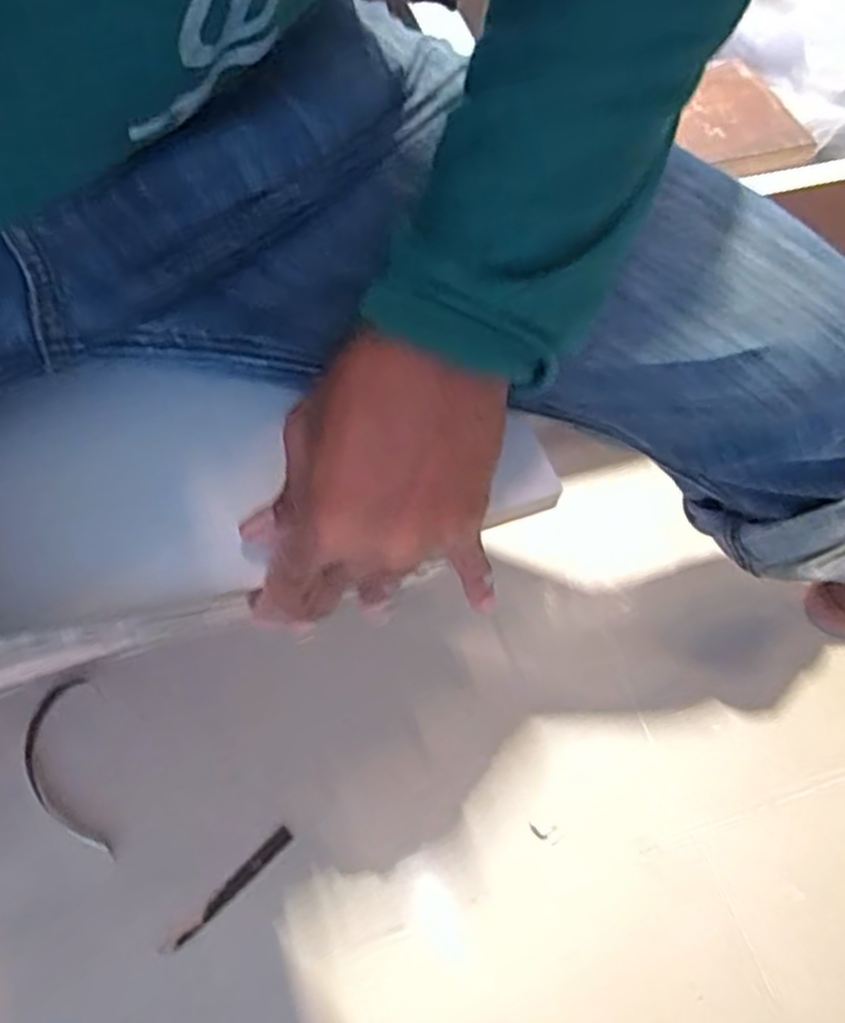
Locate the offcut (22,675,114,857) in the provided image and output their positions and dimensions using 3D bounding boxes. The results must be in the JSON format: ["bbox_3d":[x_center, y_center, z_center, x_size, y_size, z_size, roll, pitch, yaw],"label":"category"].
[{"bbox_3d":[-0.295,0.215,0.637,0.058,0.005,0.148,-16,67,-5],"label":"offcut"}]

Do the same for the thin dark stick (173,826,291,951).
[{"bbox_3d":[-0.147,0.292,0.606,0.013,0.006,0.110,40,66,20],"label":"thin dark stick"}]

